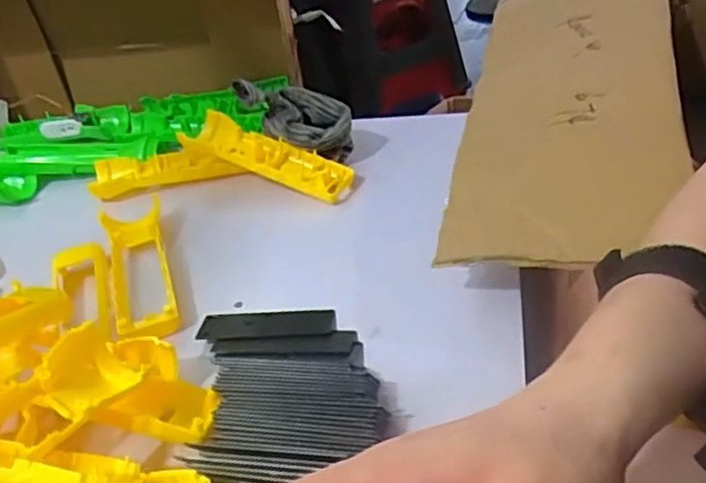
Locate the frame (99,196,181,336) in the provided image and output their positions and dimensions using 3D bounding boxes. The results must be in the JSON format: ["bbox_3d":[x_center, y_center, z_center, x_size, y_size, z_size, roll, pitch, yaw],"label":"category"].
[{"bbox_3d":[-0.166,0.018,0.521,0.047,0.017,0.169,-20,36,-11],"label":"frame"}]

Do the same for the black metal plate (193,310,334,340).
[{"bbox_3d":[-0.060,0.056,0.460,0.093,0.006,0.029,-7,35,7],"label":"black metal plate"}]

